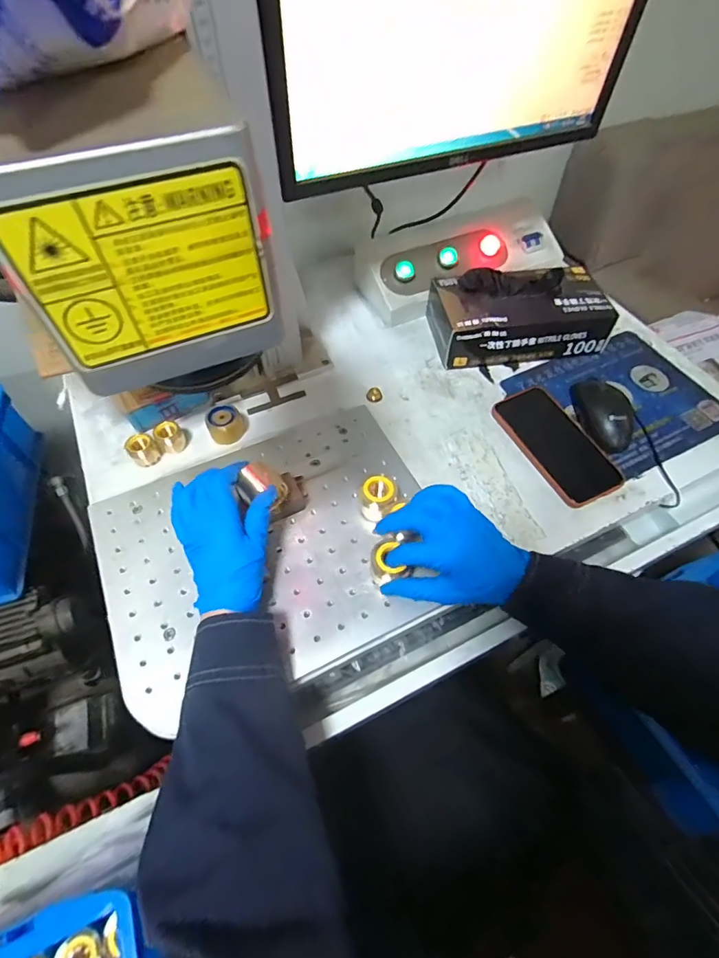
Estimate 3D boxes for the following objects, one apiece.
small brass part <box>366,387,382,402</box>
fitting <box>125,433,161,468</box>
[{"bbox_3d":[0.020,-0.111,0.587,0.020,0.008,0.021,18,56,10],"label":"small brass part"},{"bbox_3d":[-0.250,-0.033,0.523,0.029,0.029,0.029,1,55,-2],"label":"fitting"}]

